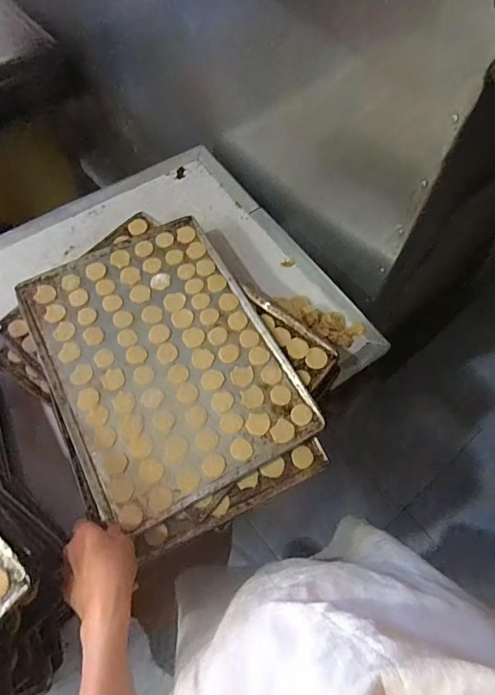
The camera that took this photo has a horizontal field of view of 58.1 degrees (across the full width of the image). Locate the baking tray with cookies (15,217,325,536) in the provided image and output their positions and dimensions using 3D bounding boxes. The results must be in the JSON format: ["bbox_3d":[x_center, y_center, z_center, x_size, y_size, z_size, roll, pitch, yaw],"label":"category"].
[{"bbox_3d":[-0.137,0.008,0.698,0.326,0.017,0.451,-26,65,-13],"label":"baking tray with cookies"}]

